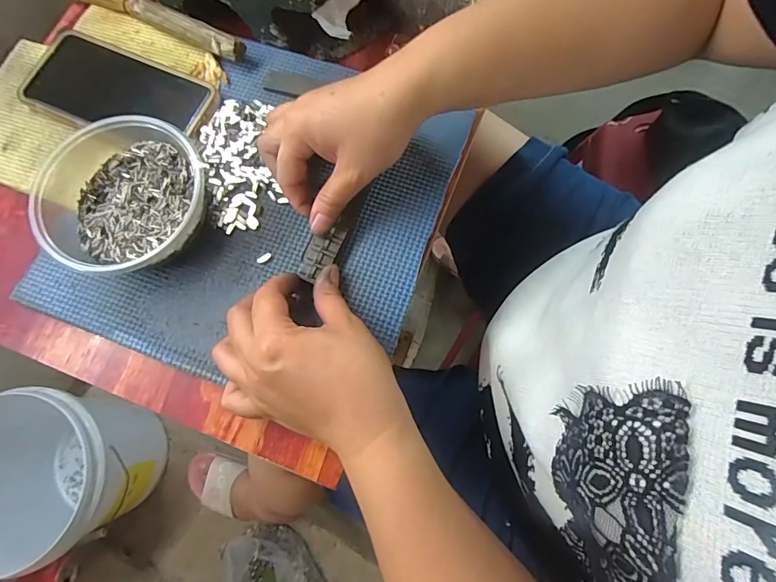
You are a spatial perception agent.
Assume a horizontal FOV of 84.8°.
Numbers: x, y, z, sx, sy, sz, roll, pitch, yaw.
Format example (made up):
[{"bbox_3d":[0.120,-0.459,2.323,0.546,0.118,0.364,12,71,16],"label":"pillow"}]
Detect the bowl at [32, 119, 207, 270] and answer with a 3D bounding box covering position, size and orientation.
[{"bbox_3d":[-0.199,-0.067,0.308,0.134,0.047,0.113,16,75,6],"label":"bowl"}]

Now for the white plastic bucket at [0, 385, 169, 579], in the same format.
[{"bbox_3d":[-0.602,0.324,0.759,0.333,0.254,0.288,-13,74,-2],"label":"white plastic bucket"}]

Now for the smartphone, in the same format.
[{"bbox_3d":[-0.222,-0.165,0.350,0.150,0.009,0.071,21,76,7],"label":"smartphone"}]

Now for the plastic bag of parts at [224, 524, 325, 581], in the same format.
[{"bbox_3d":[-0.218,0.514,0.762,0.166,0.123,0.161,-19,75,-4],"label":"plastic bag of parts"}]

